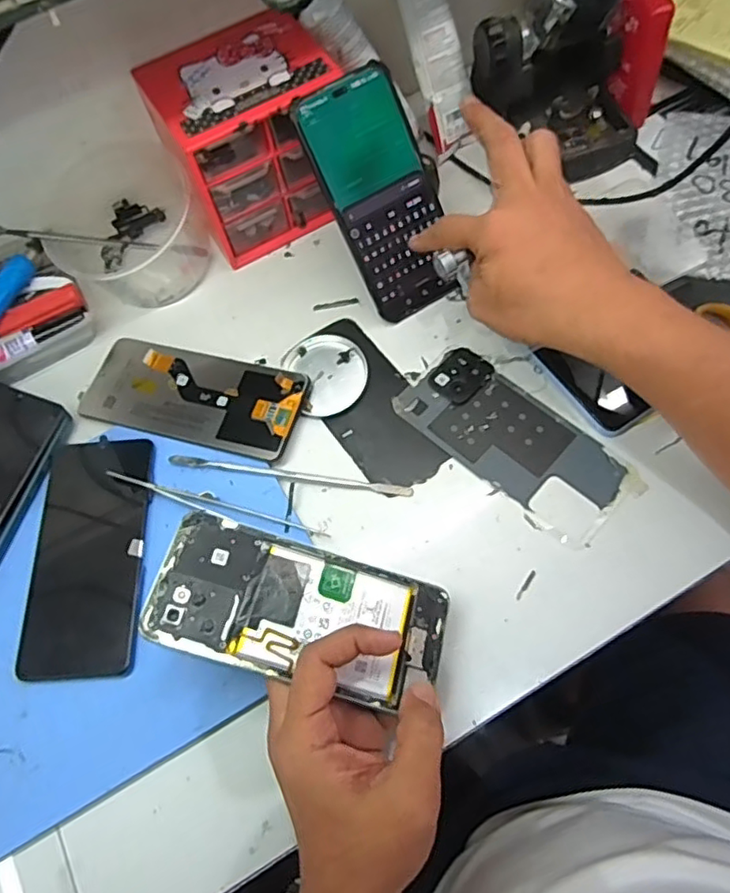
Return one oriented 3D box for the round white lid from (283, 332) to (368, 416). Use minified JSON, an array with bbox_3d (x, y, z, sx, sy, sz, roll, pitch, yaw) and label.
[{"bbox_3d":[-0.028,-0.057,0.456,0.055,0.007,0.065,-25,66,-6],"label":"round white lid"}]

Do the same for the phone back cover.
[{"bbox_3d":[0.104,-0.004,0.432,0.073,0.008,0.163,-43,70,-13],"label":"phone back cover"}]

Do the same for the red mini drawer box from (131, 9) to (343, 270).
[{"bbox_3d":[-0.089,-0.241,0.488,0.126,0.117,0.106,-29,67,-8],"label":"red mini drawer box"}]

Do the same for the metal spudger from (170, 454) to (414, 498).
[{"bbox_3d":[-0.052,0.020,0.425,0.167,0.005,0.008,7,68,6],"label":"metal spudger"}]

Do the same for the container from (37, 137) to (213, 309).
[{"bbox_3d":[-0.192,-0.177,0.497,0.118,0.064,0.112,-19,66,-4],"label":"container"}]

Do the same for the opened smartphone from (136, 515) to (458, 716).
[{"bbox_3d":[-0.033,0.091,0.340,0.159,0.004,0.073,18,60,-5],"label":"opened smartphone"}]

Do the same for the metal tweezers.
[{"bbox_3d":[-0.100,0.041,0.411,0.151,0.011,0.013,14,69,8],"label":"metal tweezers"}]

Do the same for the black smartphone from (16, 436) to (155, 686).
[{"bbox_3d":[-0.184,0.069,0.403,0.076,0.012,0.159,-5,66,3],"label":"black smartphone"}]

